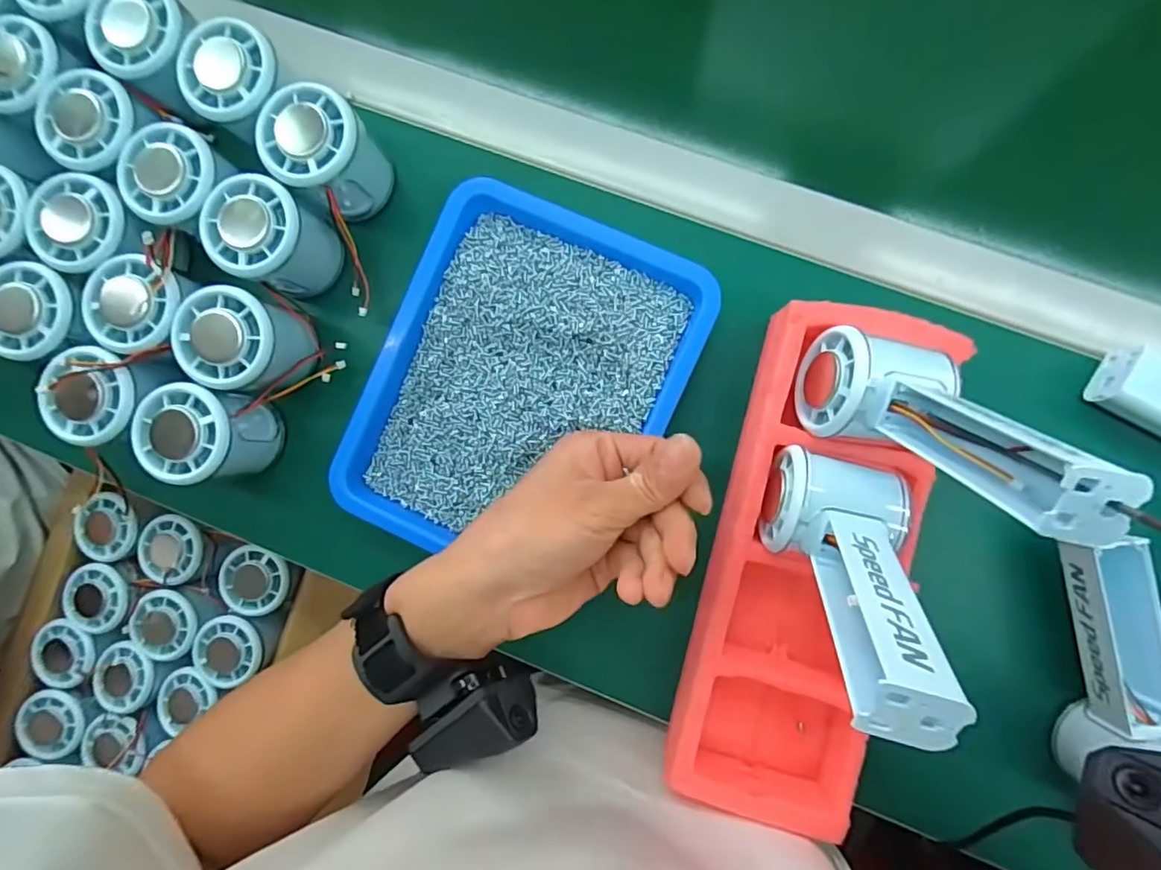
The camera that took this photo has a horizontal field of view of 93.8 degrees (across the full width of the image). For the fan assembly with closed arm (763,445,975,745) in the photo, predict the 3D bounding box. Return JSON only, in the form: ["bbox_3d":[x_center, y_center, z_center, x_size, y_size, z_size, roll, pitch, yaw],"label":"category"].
[{"bbox_3d":[0.121,0.062,0.235,0.065,0.136,0.048,5,121,5],"label":"fan assembly with closed arm"}]

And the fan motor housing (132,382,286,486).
[{"bbox_3d":[-0.222,0.000,0.328,0.054,0.056,0.055,16,90,5],"label":"fan motor housing"}]

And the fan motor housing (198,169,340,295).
[{"bbox_3d":[-0.183,-0.117,0.325,0.049,0.056,0.053,0,88,5],"label":"fan motor housing"}]

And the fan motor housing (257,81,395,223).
[{"bbox_3d":[-0.148,-0.165,0.322,0.054,0.060,0.050,0,88,5],"label":"fan motor housing"}]

